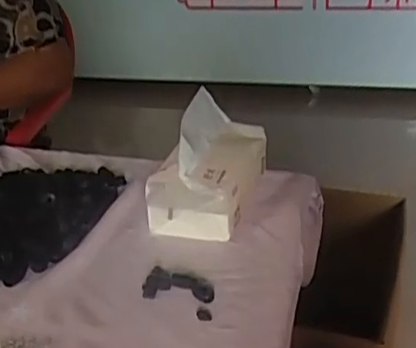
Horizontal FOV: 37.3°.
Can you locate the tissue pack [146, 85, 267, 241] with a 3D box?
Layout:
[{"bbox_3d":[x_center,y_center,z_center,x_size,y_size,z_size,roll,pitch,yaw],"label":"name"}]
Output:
[{"bbox_3d":[0.004,-0.010,0.694,0.091,0.103,0.162,8,31,18],"label":"tissue pack"}]

